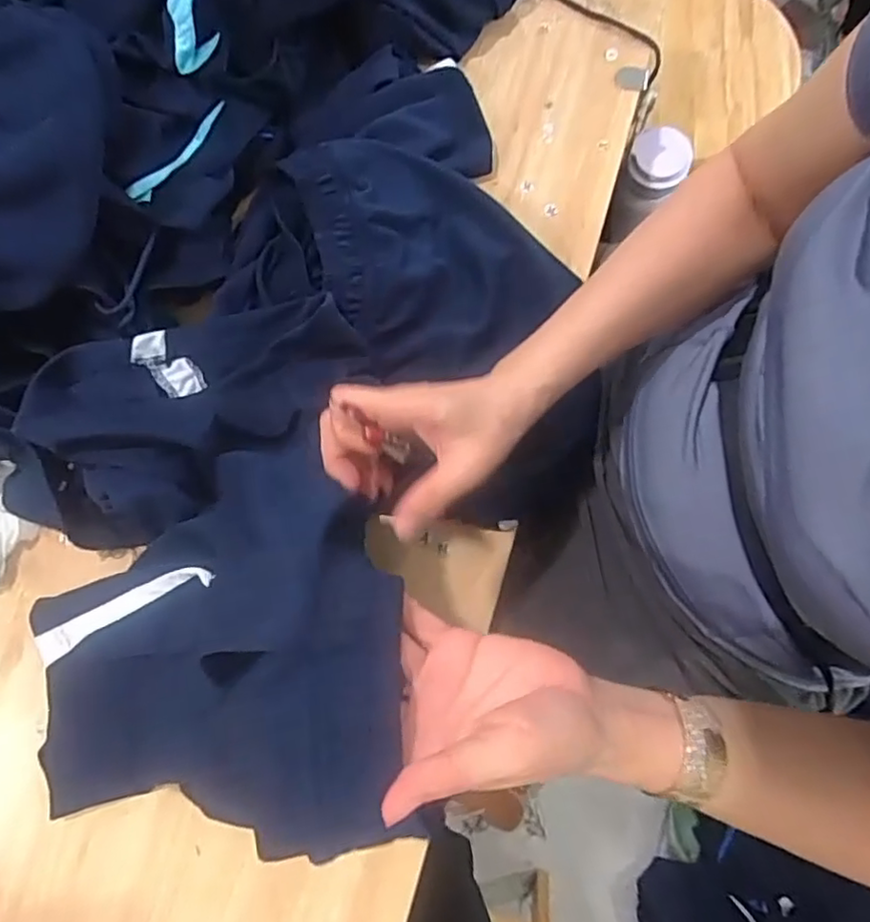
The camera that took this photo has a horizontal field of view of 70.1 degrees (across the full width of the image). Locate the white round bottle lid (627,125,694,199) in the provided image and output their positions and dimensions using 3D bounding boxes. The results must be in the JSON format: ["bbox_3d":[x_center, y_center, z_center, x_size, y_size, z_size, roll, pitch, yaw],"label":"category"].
[{"bbox_3d":[0.239,-0.318,0.658,0.059,0.039,0.060,38,82,7],"label":"white round bottle lid"}]

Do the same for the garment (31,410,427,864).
[{"bbox_3d":[-0.153,0.113,0.389,0.092,0.335,0.200,1,75,-44],"label":"garment"}]

